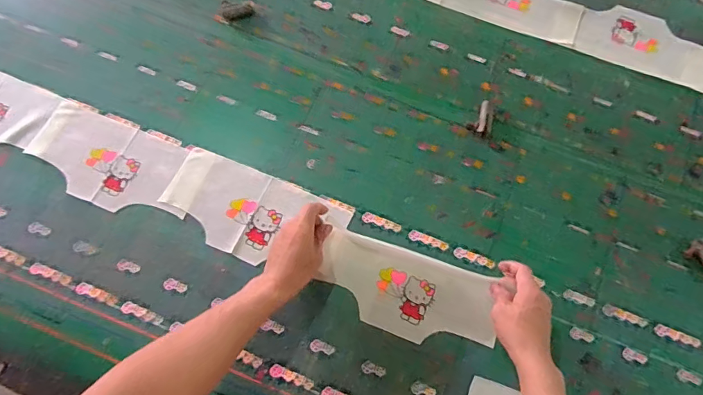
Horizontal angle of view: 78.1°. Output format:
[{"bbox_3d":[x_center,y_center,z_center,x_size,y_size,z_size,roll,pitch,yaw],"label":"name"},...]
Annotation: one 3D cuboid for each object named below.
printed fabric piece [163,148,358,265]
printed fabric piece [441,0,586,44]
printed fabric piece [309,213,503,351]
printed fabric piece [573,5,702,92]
[{"bbox_3d":[-0.153,0.024,0.665,0.276,0.007,0.134,22,74,7],"label":"printed fabric piece"},{"bbox_3d":[0.309,-0.374,0.824,0.253,0.010,0.129,23,74,7],"label":"printed fabric piece"},{"bbox_3d":[0.079,0.137,0.627,0.253,0.021,0.117,21,74,5],"label":"printed fabric piece"},{"bbox_3d":[0.542,-0.285,0.799,0.240,0.011,0.131,21,74,6],"label":"printed fabric piece"}]

